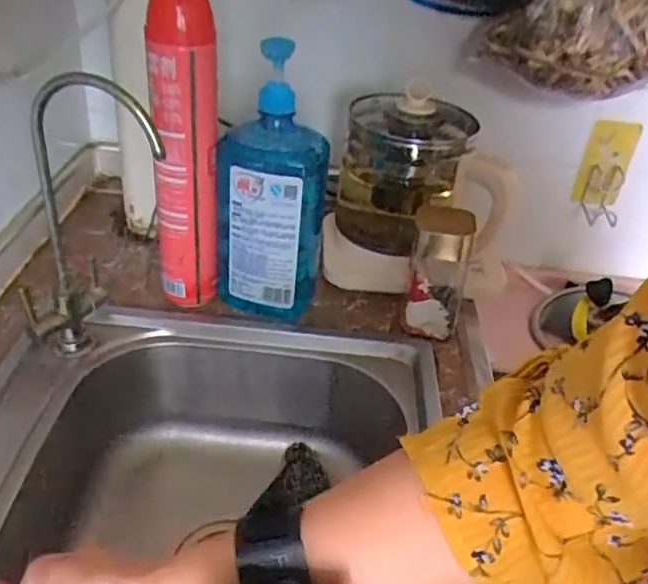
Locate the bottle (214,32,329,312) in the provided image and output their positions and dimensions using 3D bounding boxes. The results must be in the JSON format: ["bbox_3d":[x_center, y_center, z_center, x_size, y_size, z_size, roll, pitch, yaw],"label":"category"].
[{"bbox_3d":[-0.055,-0.097,0.639,0.110,0.291,0.050,4,35,-5],"label":"bottle"}]

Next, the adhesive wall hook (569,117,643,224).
[{"bbox_3d":[0.418,-0.178,0.927,0.083,0.152,0.022,2,32,-9],"label":"adhesive wall hook"}]

